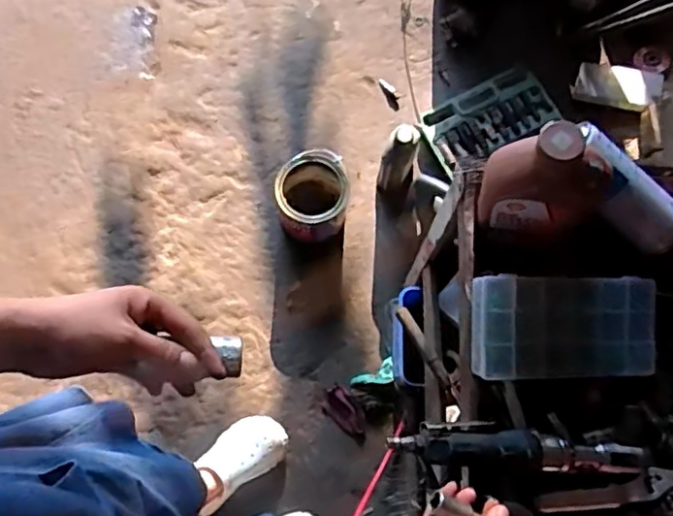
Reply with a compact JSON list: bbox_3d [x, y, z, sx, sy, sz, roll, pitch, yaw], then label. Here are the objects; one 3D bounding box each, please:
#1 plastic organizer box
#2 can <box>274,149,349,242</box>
[{"bbox_3d":[0.244,0.074,0.659,0.199,0.046,0.104,-2,76,0],"label":"plastic organizer box"},{"bbox_3d":[-0.055,-0.143,1.450,0.163,0.156,0.168,0,75,1],"label":"can"}]

